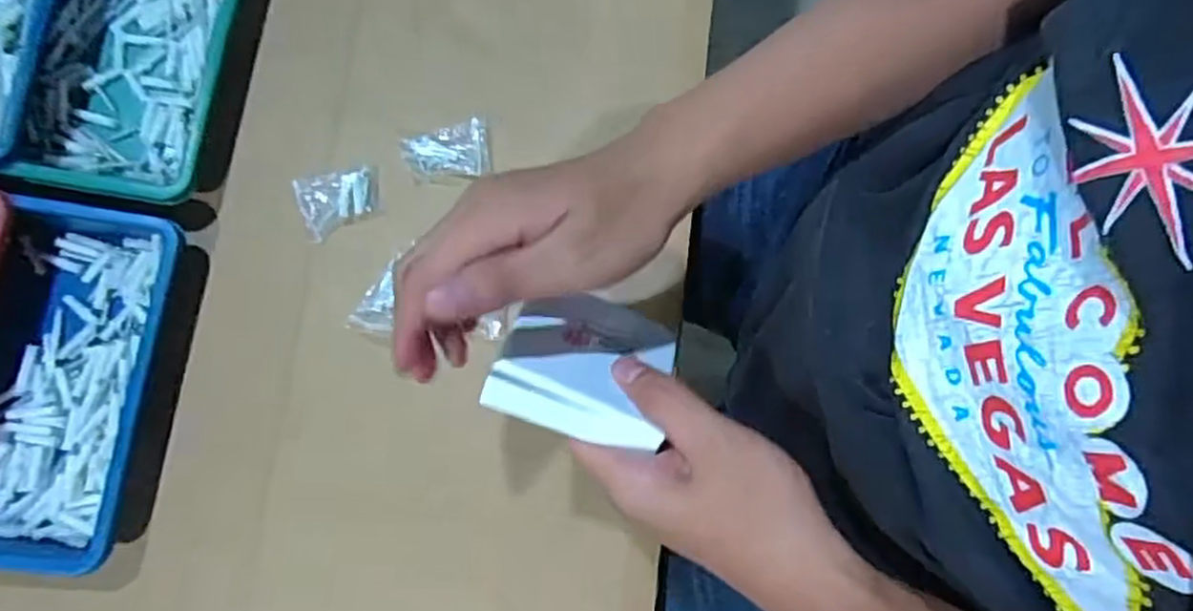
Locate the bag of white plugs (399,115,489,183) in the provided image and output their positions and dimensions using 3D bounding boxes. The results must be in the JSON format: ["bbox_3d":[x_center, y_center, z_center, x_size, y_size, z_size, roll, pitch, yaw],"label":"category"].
[{"bbox_3d":[-0.108,-0.110,0.522,0.062,0.015,0.043,-11,78,3],"label":"bag of white plugs"}]

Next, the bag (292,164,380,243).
[{"bbox_3d":[-0.183,-0.077,0.520,0.057,0.012,0.042,-23,78,0],"label":"bag"}]

